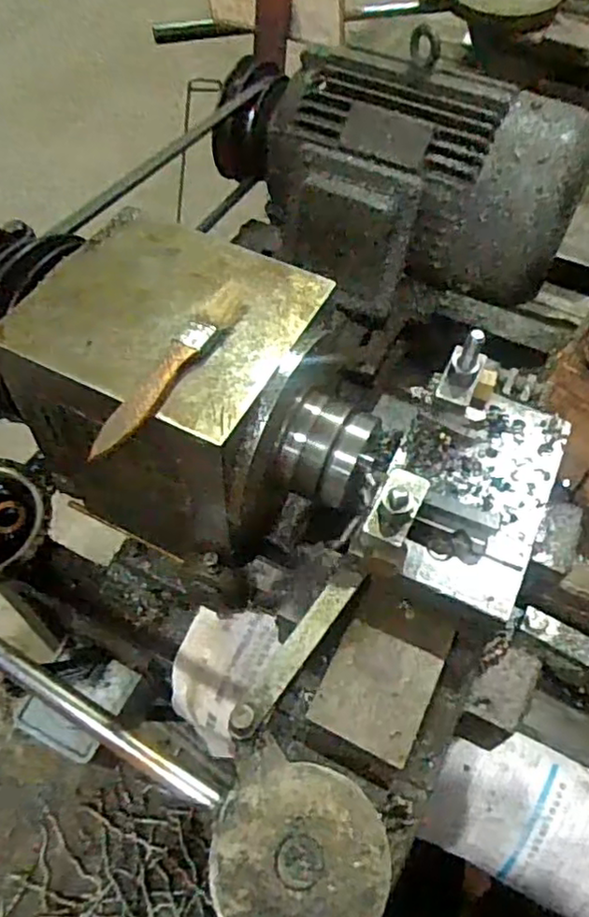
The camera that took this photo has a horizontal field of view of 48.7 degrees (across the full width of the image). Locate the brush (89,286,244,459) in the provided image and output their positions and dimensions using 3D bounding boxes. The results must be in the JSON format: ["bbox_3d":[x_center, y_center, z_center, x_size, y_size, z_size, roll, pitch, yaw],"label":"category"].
[{"bbox_3d":[-0.072,-0.056,0.388,0.020,0.008,0.145,25,59,15],"label":"brush"}]

